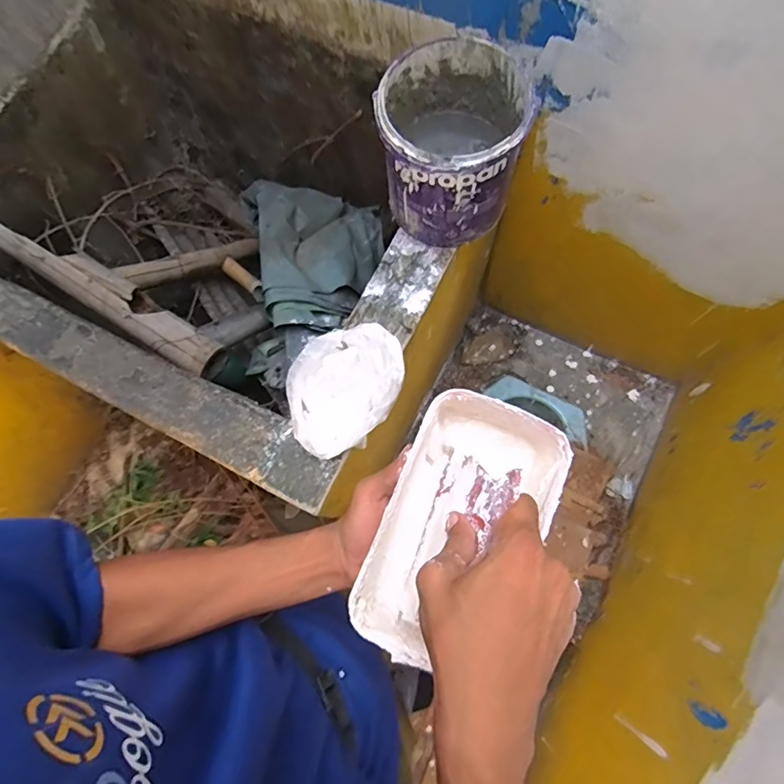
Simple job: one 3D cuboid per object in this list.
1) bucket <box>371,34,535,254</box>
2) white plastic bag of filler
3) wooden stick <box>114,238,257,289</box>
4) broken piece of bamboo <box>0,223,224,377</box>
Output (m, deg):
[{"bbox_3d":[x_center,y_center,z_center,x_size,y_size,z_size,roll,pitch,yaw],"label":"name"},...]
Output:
[{"bbox_3d":[0.076,-0.324,0.661,0.177,0.177,0.191,0,75,2],"label":"bucket"},{"bbox_3d":[-0.059,-0.010,0.651,0.131,0.083,0.187,43,80,11],"label":"white plastic bag of filler"},{"bbox_3d":[-0.444,-0.307,1.143,0.049,0.506,0.041,22,118,7],"label":"wooden stick"},{"bbox_3d":[-0.510,-0.179,0.856,0.480,0.040,0.077,31,78,9],"label":"broken piece of bamboo"}]

